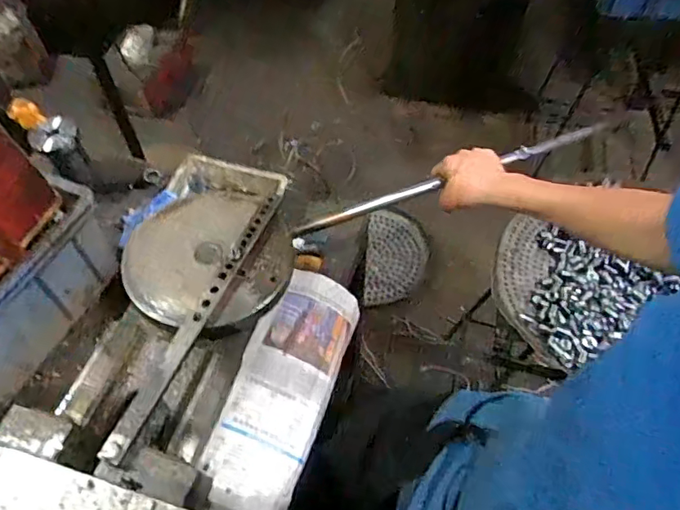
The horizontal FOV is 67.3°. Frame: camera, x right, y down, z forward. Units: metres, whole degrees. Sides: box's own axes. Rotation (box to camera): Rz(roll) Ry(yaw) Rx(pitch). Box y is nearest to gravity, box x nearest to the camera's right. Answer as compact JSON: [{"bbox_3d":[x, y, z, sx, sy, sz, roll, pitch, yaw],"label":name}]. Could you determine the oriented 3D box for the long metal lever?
[{"bbox_3d":[0.169,-0.112,0.699,0.509,0.020,0.020,-20,57,-16],"label":"long metal lever"}]

